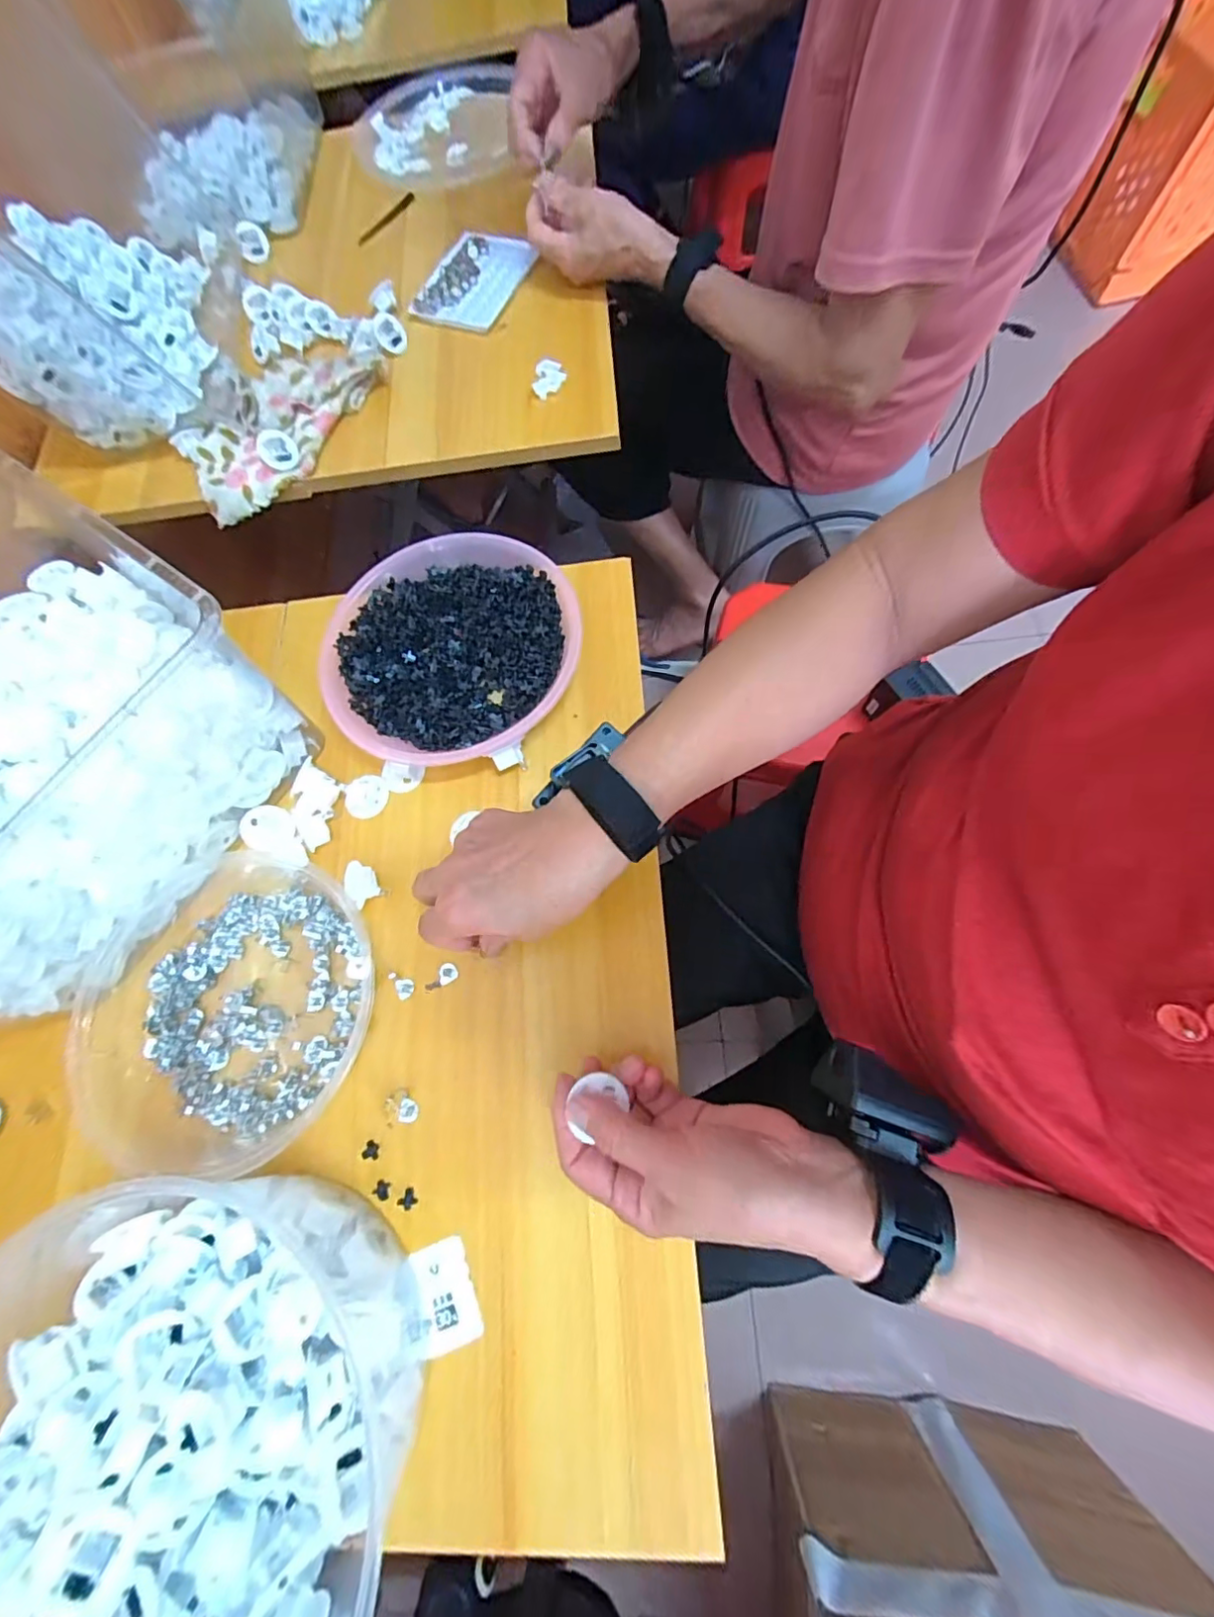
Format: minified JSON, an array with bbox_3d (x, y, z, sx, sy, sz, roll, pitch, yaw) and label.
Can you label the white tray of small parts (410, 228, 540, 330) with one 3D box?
[{"bbox_3d":[-0.135,-0.555,0.582,0.097,0.012,0.133,29,78,7],"label":"white tray of small parts"}]

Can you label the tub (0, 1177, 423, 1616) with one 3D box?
[{"bbox_3d":[-0.209,0.299,0.263,0.239,0.092,0.209,14,72,8],"label":"tub"}]

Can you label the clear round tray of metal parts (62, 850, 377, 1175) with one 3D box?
[{"bbox_3d":[-0.250,0.130,0.360,0.174,0.027,0.189,-2,72,5],"label":"clear round tray of metal parts"}]

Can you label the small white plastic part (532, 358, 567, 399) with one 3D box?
[{"bbox_3d":[-0.055,-0.414,0.534,0.030,0.010,0.043,-2,72,5],"label":"small white plastic part"}]

